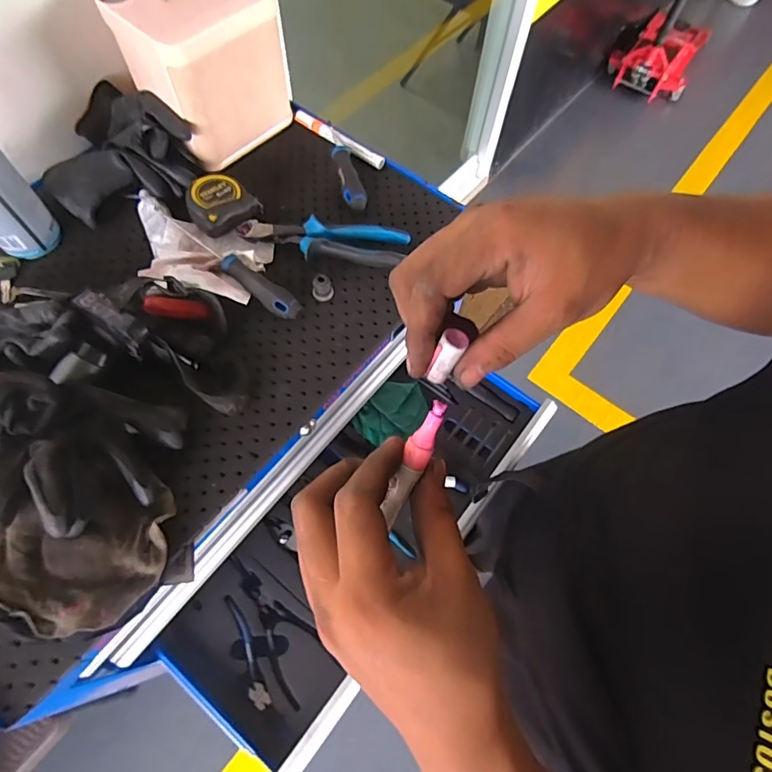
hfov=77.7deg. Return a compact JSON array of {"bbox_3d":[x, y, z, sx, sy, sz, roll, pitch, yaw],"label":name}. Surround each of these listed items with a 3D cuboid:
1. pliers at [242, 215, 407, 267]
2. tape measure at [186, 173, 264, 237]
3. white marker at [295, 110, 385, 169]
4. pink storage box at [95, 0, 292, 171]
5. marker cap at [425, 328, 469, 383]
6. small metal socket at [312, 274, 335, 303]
[{"bbox_3d":[-0.074,-0.174,0.562,0.196,0.021,0.047,5,65,0],"label":"pliers"},{"bbox_3d":[-0.192,-0.216,0.562,0.075,0.032,0.065,-33,71,-16],"label":"tape measure"},{"bbox_3d":[-0.064,-0.334,0.647,0.148,0.019,0.018,38,69,14],"label":"white marker"},{"bbox_3d":[-0.221,-0.397,0.586,0.141,0.147,0.157,41,70,15],"label":"pink storage box"},{"bbox_3d":[0.032,-0.014,0.256,0.013,0.031,0.012,16,33,-11],"label":"marker cap"},{"bbox_3d":[-0.071,-0.110,0.539,0.023,0.022,0.021,-8,66,-6],"label":"small metal socket"}]

